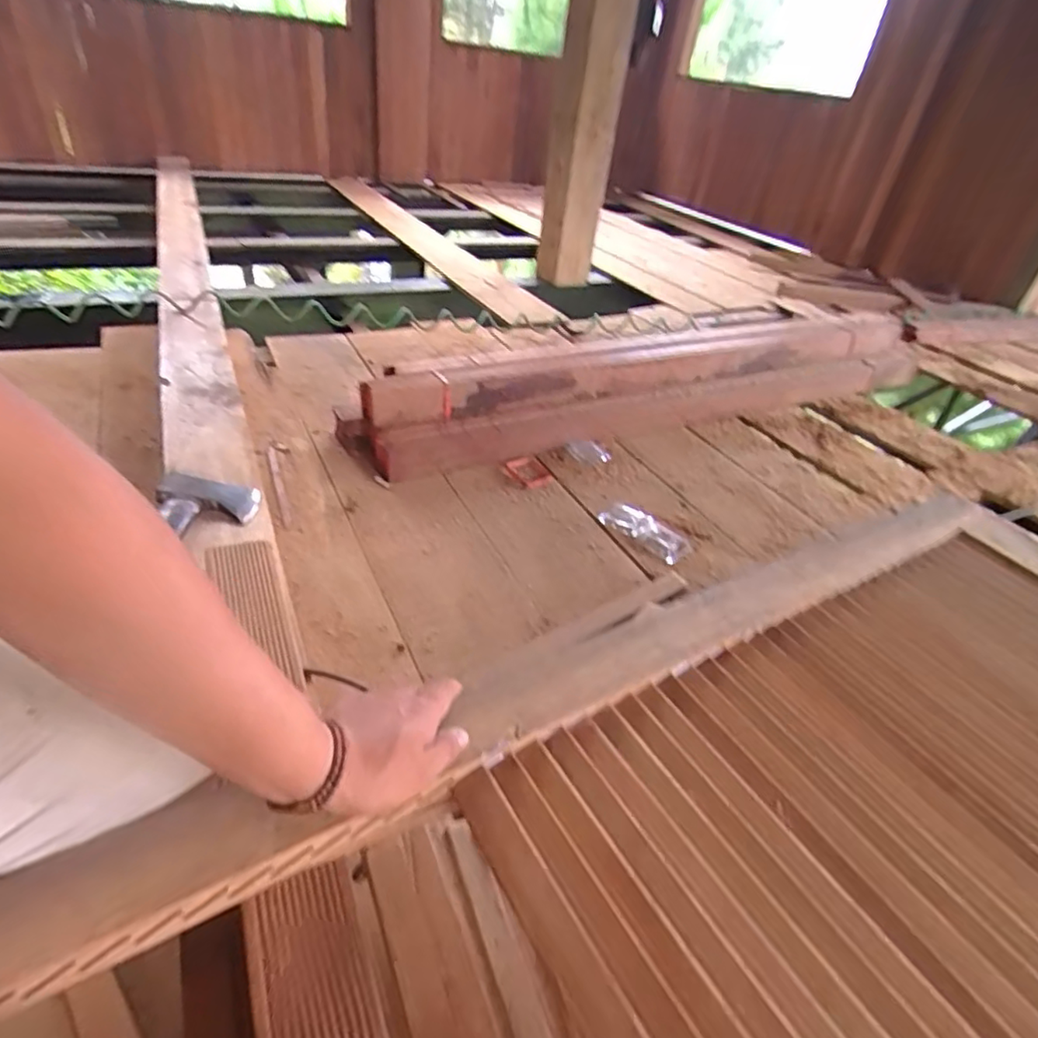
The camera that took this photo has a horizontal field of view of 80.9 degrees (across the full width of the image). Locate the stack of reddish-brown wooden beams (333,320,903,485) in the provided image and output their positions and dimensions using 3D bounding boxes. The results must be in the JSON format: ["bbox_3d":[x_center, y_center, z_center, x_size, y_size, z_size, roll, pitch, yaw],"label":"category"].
[{"bbox_3d":[0.383,-0.332,1.402,1.557,0.152,0.230,-14,41,-26],"label":"stack of reddish-brown wooden beams"}]

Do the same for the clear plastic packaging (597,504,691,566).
[{"bbox_3d":[0.212,0.019,1.010,0.145,0.016,0.081,32,43,30],"label":"clear plastic packaging"}]

